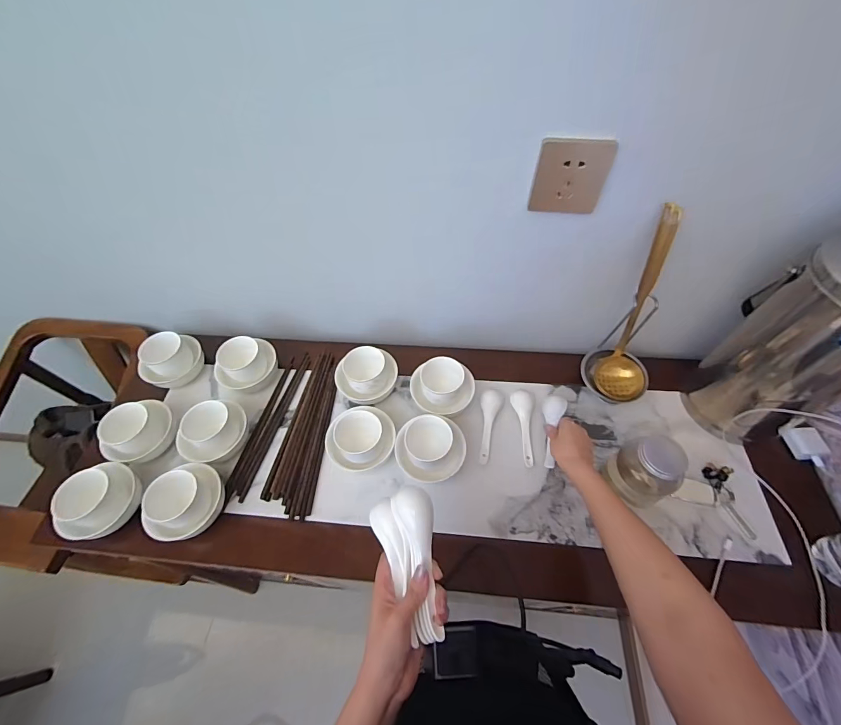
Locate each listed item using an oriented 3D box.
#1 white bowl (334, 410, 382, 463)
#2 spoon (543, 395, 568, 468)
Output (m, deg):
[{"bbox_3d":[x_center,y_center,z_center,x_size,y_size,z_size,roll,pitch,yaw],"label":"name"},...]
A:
[{"bbox_3d":[-0.097,0.124,0.602,0.071,0.063,0.072,-1,56,2],"label":"white bowl"},{"bbox_3d":[0.220,0.110,0.618,0.036,0.025,0.129,10,64,10],"label":"spoon"}]

